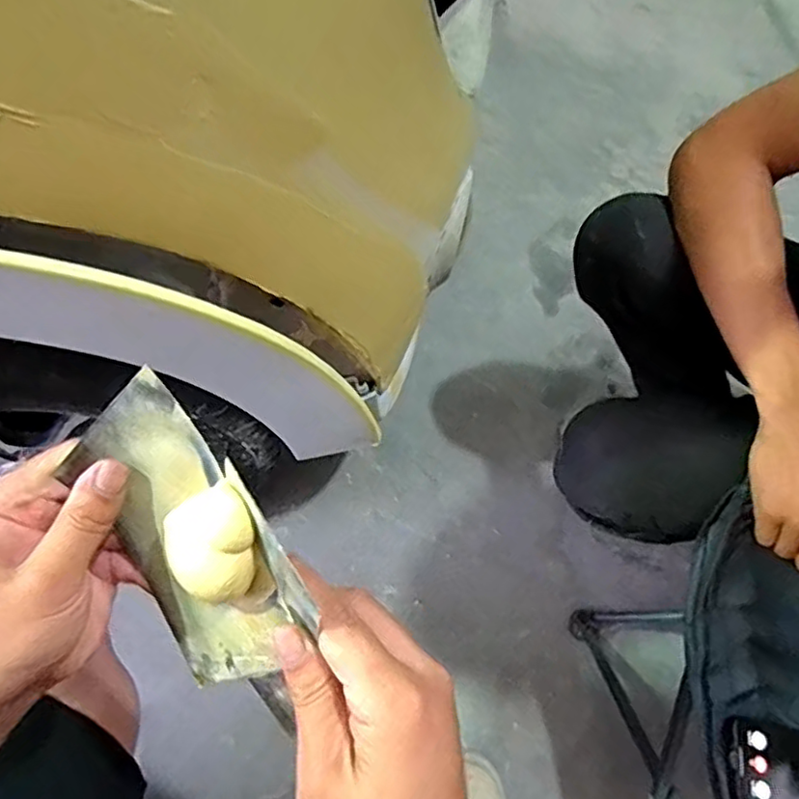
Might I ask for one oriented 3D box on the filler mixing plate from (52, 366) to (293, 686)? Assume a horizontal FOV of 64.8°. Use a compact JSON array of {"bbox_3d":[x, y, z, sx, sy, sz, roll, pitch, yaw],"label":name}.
[{"bbox_3d":[-0.100,0.066,0.291,0.142,0.084,0.022,61,31,-4],"label":"filler mixing plate"}]

